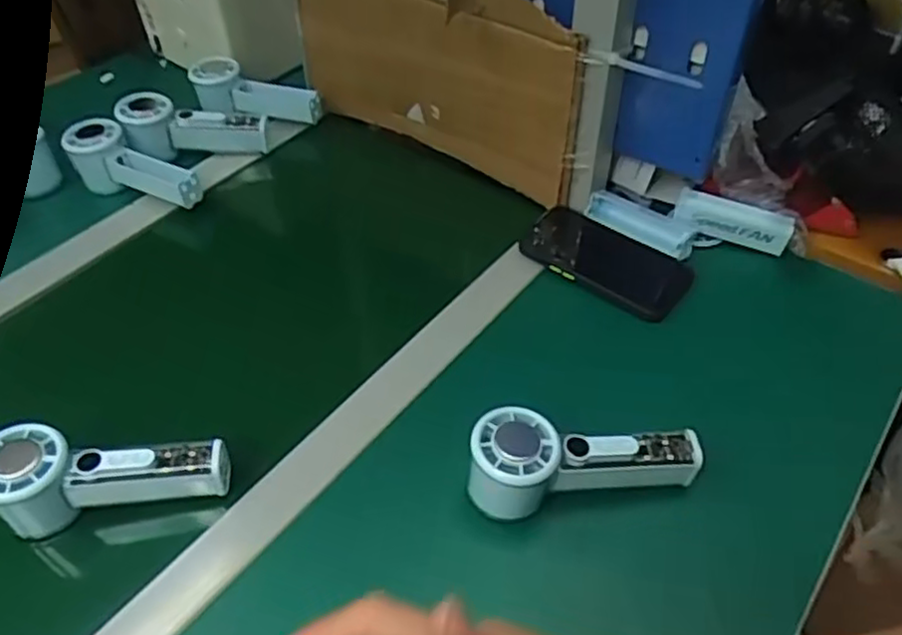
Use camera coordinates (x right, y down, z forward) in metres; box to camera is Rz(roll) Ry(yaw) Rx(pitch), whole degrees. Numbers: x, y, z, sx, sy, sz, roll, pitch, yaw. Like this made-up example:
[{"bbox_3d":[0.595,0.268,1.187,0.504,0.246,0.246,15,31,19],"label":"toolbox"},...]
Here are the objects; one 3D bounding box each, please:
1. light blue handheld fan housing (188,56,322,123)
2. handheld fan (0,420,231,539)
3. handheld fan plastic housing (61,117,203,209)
[{"bbox_3d":[-0.221,-0.248,0.801,0.153,0.055,0.051,13,49,15],"label":"light blue handheld fan housing"},{"bbox_3d":[-0.231,0.111,0.478,0.148,0.066,0.052,-1,47,1],"label":"handheld fan"},{"bbox_3d":[-0.322,-0.147,0.710,0.143,0.058,0.052,26,53,24],"label":"handheld fan plastic housing"}]

